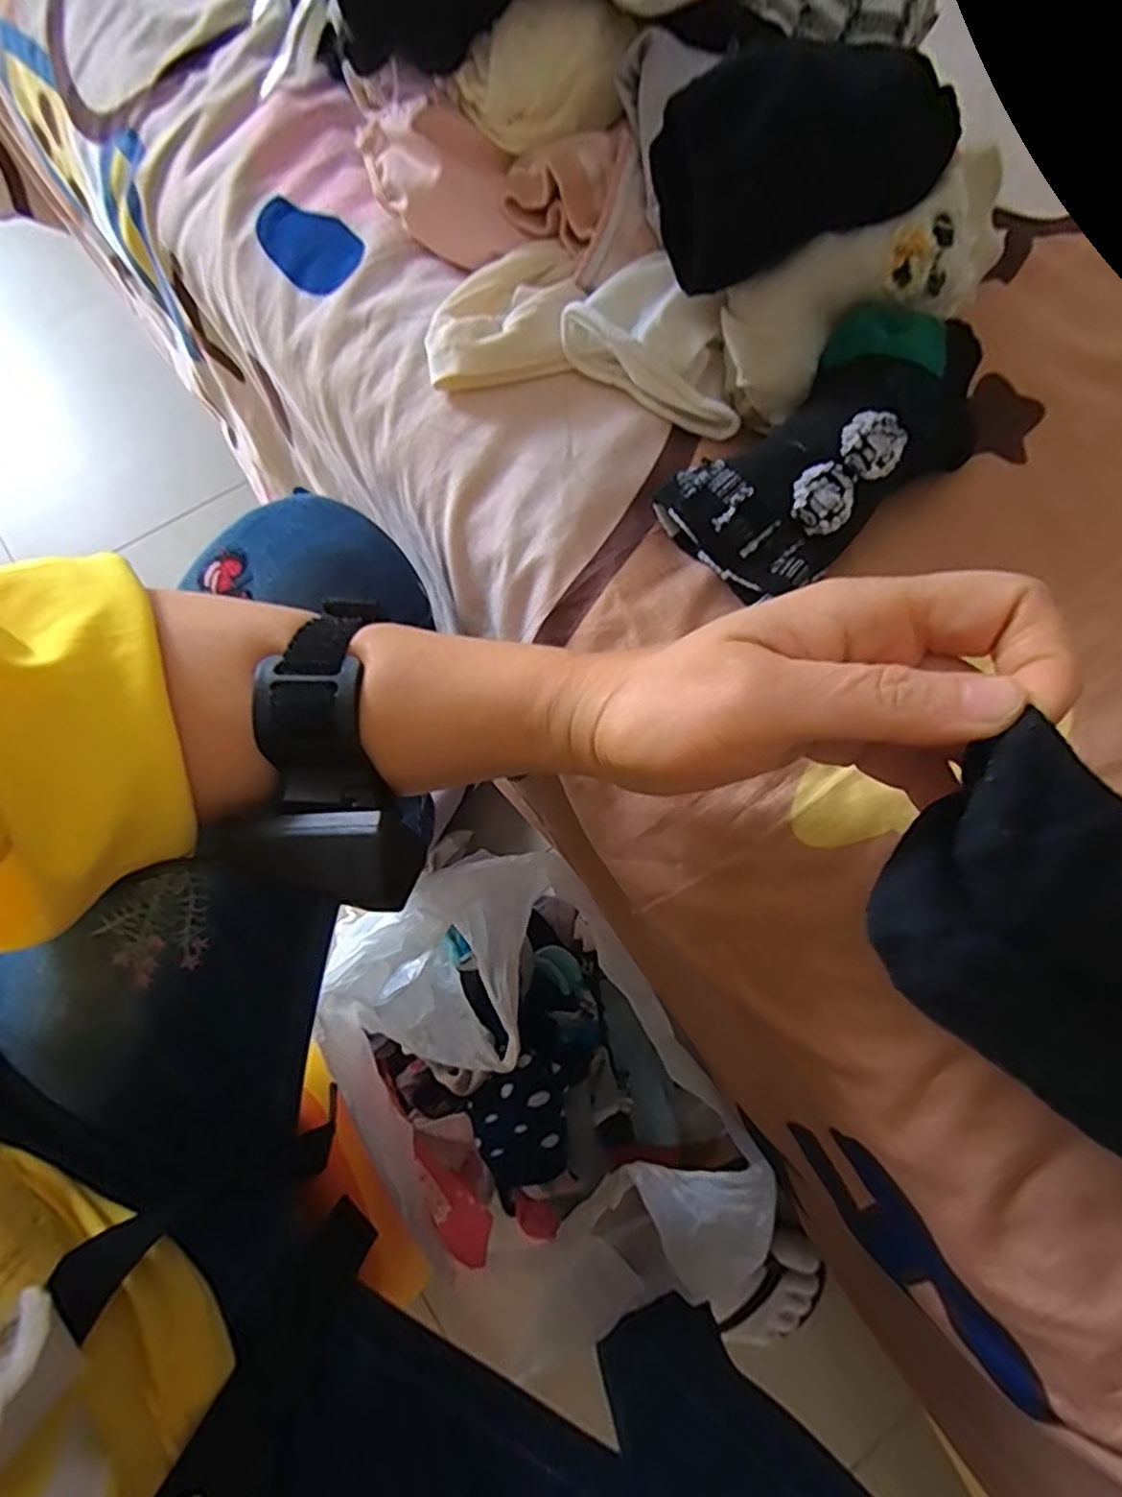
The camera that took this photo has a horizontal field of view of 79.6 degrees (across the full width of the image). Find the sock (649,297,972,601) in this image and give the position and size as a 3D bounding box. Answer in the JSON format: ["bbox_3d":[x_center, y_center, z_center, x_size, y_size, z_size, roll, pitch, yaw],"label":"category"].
[{"bbox_3d":[0.106,-0.116,0.271,0.127,0.044,0.070,-39,79,4],"label":"sock"}]

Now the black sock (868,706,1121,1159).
[{"bbox_3d":[0.149,0.076,0.149,0.061,0.044,0.176,-43,84,-12],"label":"black sock"}]

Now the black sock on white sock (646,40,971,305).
[{"bbox_3d":[0.088,-0.215,0.240,0.105,0.051,0.052,-19,76,-7],"label":"black sock on white sock"}]

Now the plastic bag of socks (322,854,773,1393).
[{"bbox_3d":[-0.020,0.270,0.536,0.221,0.156,0.325,-33,78,-10],"label":"plastic bag of socks"}]

